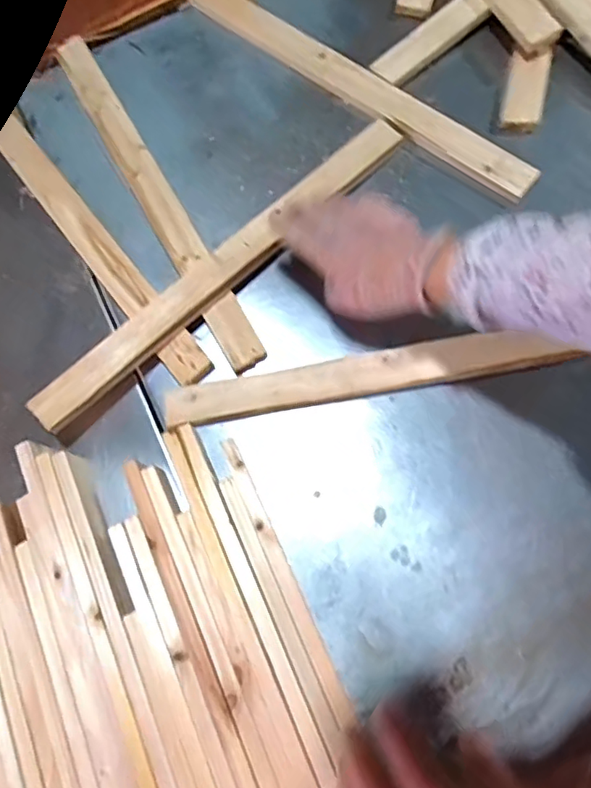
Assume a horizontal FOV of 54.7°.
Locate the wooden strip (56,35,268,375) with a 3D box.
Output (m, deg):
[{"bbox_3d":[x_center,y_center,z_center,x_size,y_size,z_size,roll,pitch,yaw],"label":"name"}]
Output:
[{"bbox_3d":[-0.163,-0.229,0.650,0.039,0.021,0.482,-30,73,-3],"label":"wooden strip"}]

